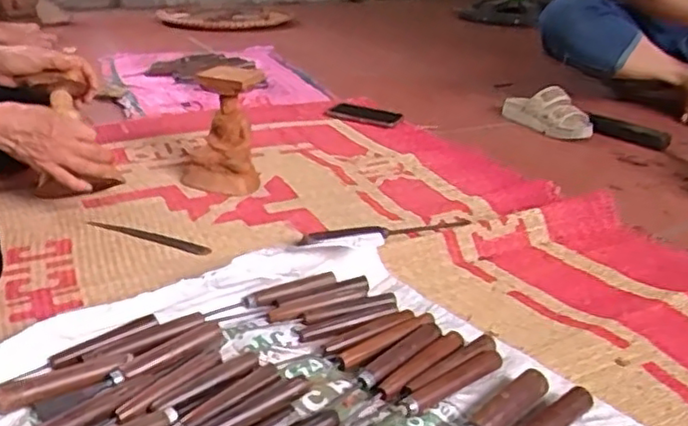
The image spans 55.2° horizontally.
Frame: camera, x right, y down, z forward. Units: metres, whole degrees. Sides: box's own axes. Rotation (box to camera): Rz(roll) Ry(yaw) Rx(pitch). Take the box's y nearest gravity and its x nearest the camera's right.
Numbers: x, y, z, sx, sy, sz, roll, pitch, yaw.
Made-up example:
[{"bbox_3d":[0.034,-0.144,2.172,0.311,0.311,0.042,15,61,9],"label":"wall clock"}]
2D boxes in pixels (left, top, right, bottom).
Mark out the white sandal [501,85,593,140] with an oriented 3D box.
[{"bbox_3d":[0.420,-0.212,1.373,0.090,0.080,0.222,-15,29,-30],"label":"white sandal"}]

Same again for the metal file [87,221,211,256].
[{"bbox_3d":[-0.261,0.030,0.877,0.198,0.004,0.022,12,27,23],"label":"metal file"}]

